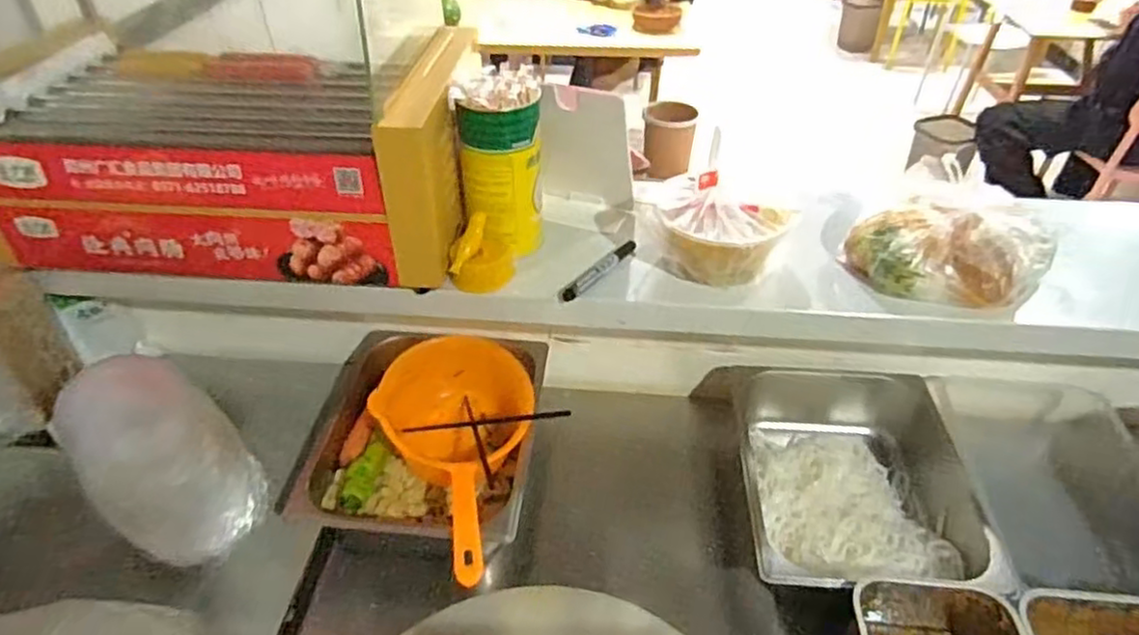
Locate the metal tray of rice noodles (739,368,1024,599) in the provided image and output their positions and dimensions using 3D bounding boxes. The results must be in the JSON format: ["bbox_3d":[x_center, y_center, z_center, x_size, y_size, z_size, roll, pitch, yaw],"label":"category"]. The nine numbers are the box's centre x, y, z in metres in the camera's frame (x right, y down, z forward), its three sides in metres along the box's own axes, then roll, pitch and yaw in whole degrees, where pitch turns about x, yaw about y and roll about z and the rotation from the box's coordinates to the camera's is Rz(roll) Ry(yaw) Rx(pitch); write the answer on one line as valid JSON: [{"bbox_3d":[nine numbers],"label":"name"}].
[{"bbox_3d":[0.344,0.208,0.866,0.265,0.098,0.337,4,40,3],"label":"metal tray of rice noodles"}]

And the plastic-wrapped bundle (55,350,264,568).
[{"bbox_3d":[-0.443,0.143,0.748,0.150,0.191,0.147,0,40,0],"label":"plastic-wrapped bundle"}]

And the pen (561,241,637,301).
[{"bbox_3d":[0.038,-0.062,0.853,0.022,0.014,0.141,24,45,26],"label":"pen"}]

